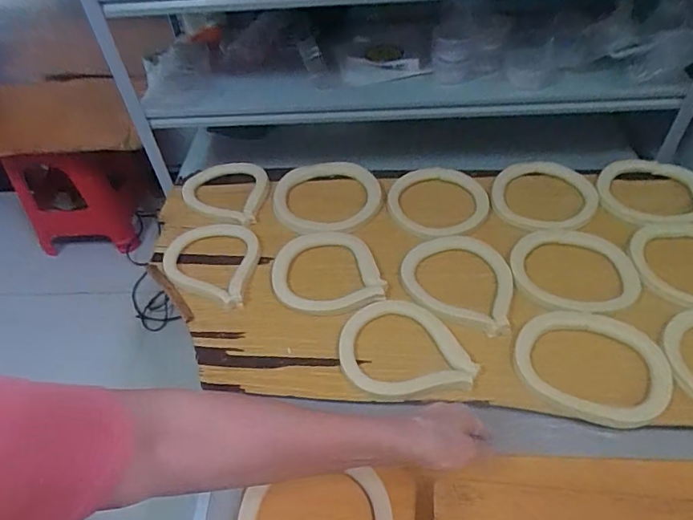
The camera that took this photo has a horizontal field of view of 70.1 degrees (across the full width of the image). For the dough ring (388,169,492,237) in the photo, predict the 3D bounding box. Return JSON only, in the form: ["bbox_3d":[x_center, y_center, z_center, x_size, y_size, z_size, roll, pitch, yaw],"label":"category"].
[{"bbox_3d":[0.149,-0.104,0.807,0.157,0.024,0.160,7,49,11],"label":"dough ring"}]

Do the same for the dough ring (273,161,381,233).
[{"bbox_3d":[-0.034,-0.116,0.839,0.177,0.023,0.172,-3,48,3],"label":"dough ring"}]

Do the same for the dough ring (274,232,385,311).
[{"bbox_3d":[-0.033,0.015,0.729,0.152,0.019,0.159,-3,48,3],"label":"dough ring"}]

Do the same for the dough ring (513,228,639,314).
[{"bbox_3d":[0.322,0.010,0.697,0.164,0.017,0.162,-3,48,3],"label":"dough ring"}]

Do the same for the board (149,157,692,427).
[{"bbox_3d":[0.130,0.001,0.738,0.880,0.036,0.501,1,46,6],"label":"board"}]

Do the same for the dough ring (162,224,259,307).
[{"bbox_3d":[-0.204,-0.007,0.757,0.181,0.014,0.133,19,53,20],"label":"dough ring"}]

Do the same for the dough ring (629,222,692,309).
[{"bbox_3d":[0.484,0.002,0.700,0.156,0.021,0.165,-3,48,3],"label":"dough ring"}]

